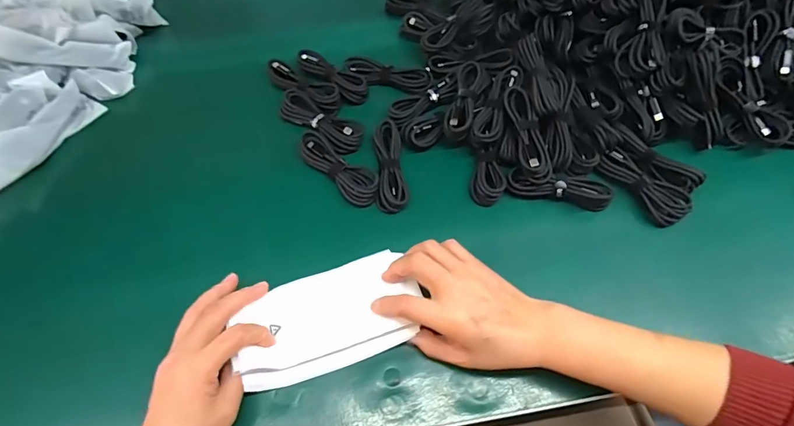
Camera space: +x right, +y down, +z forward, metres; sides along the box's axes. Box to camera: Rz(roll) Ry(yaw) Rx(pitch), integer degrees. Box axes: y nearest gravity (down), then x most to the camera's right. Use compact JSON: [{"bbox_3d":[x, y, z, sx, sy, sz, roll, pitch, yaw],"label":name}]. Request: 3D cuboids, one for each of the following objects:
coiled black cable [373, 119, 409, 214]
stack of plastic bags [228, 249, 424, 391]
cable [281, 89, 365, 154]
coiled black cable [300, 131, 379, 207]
[{"bbox_3d":[-0.009,-0.052,0.455,0.032,0.019,0.106,-6,63,-3],"label":"coiled black cable"},{"bbox_3d":[-0.061,0.093,0.375,0.152,0.026,0.086,-17,64,-8],"label":"stack of plastic bags"},{"bbox_3d":[-0.089,-0.110,0.491,0.105,0.019,0.044,37,69,18],"label":"cable"},{"bbox_3d":[-0.064,-0.050,0.457,0.107,0.017,0.036,39,69,18],"label":"coiled black cable"}]

